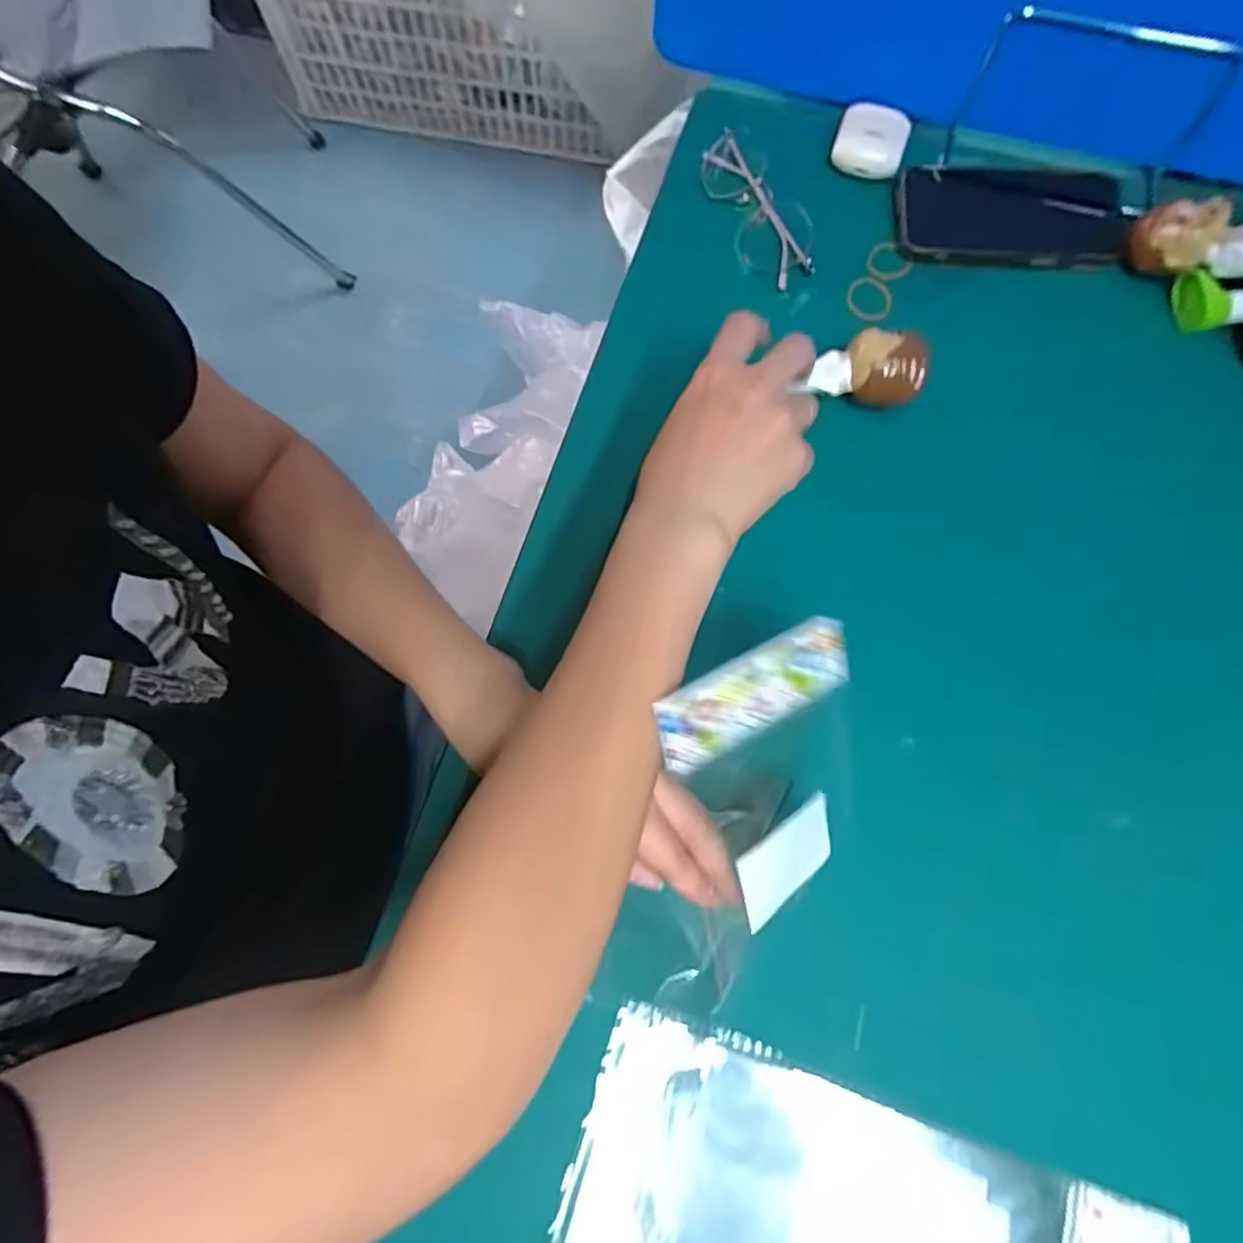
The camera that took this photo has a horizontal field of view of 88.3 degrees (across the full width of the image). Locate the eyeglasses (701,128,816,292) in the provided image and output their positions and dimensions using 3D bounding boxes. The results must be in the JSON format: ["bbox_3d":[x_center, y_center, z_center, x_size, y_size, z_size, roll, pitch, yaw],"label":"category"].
[{"bbox_3d":[0.092,-0.287,0.437,0.045,0.023,0.131,-12,71,-5],"label":"eyeglasses"}]

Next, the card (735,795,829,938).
[{"bbox_3d":[0.074,0.105,0.286,0.057,0.004,0.039,-28,114,-31],"label":"card"}]

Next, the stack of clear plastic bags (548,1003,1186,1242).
[{"bbox_3d":[0.104,0.260,0.270,0.251,0.011,0.098,19,72,6],"label":"stack of clear plastic bags"}]

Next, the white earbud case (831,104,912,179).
[{"bbox_3d":[0.176,-0.339,0.452,0.047,0.023,0.046,18,71,6],"label":"white earbud case"}]

